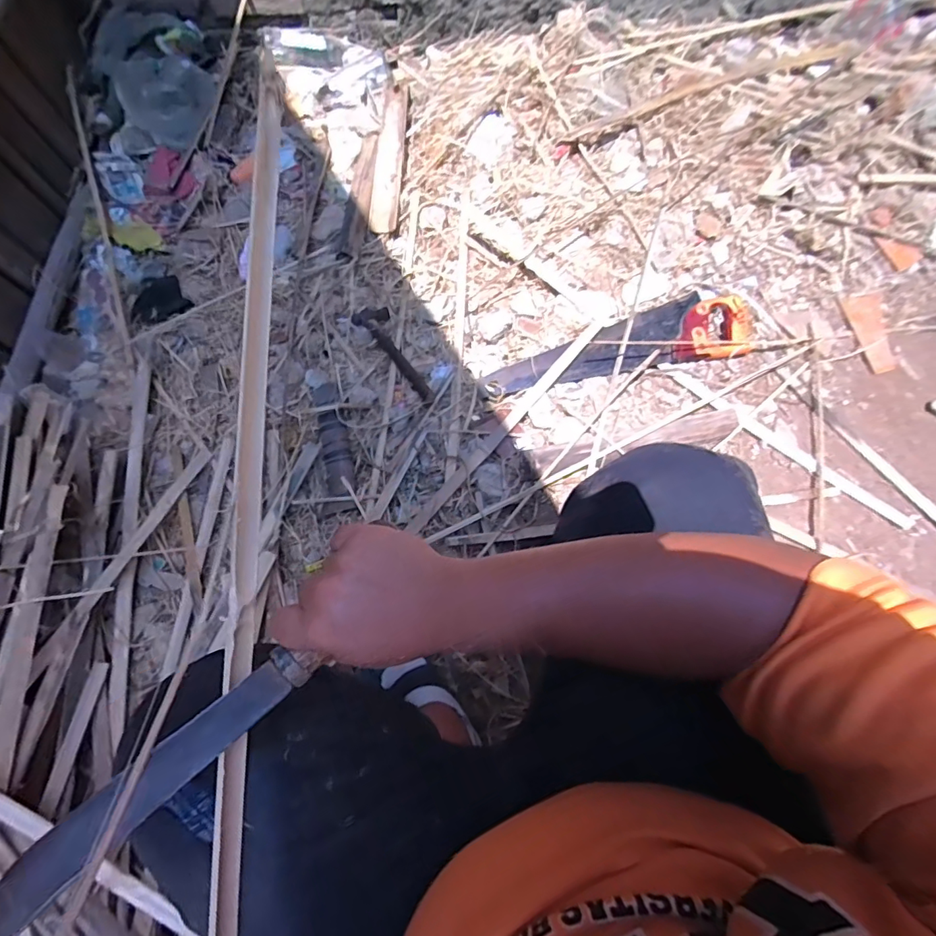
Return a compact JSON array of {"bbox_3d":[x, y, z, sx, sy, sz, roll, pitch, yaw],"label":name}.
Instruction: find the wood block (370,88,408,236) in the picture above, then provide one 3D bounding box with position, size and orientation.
[{"bbox_3d":[-0.162,-0.645,1.011,0.055,0.020,0.367,2,74,2],"label":"wood block"}]

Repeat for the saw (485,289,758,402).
[{"bbox_3d":[0.273,-0.198,0.856,0.506,0.037,0.135,-21,74,-4],"label":"saw"}]

